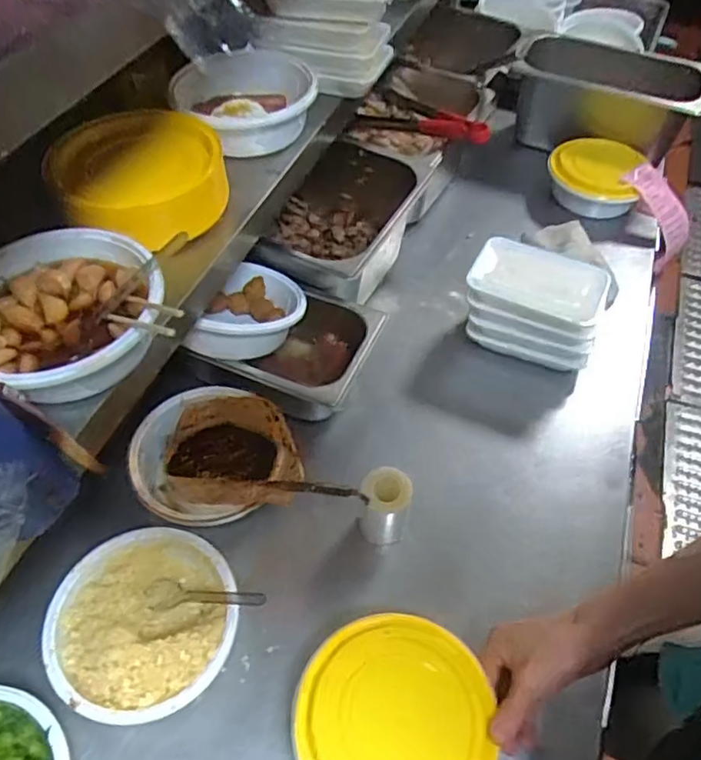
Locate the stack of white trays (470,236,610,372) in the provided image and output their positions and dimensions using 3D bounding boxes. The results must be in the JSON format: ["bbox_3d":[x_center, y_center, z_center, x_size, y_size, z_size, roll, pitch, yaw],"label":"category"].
[{"bbox_3d":[0.247,-0.108,0.822,0.174,0.107,0.118,16,53,11],"label":"stack of white trays"}]

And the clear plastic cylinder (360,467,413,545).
[{"bbox_3d":[0.037,0.134,0.659,0.052,0.095,0.058,6,52,3],"label":"clear plastic cylinder"}]

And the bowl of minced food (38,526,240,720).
[{"bbox_3d":[-0.193,0.234,0.584,0.166,0.068,0.162,1,52,-1],"label":"bowl of minced food"}]

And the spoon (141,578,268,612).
[{"bbox_3d":[-0.145,0.208,0.592,0.145,0.019,0.029,-9,47,29],"label":"spoon"}]

